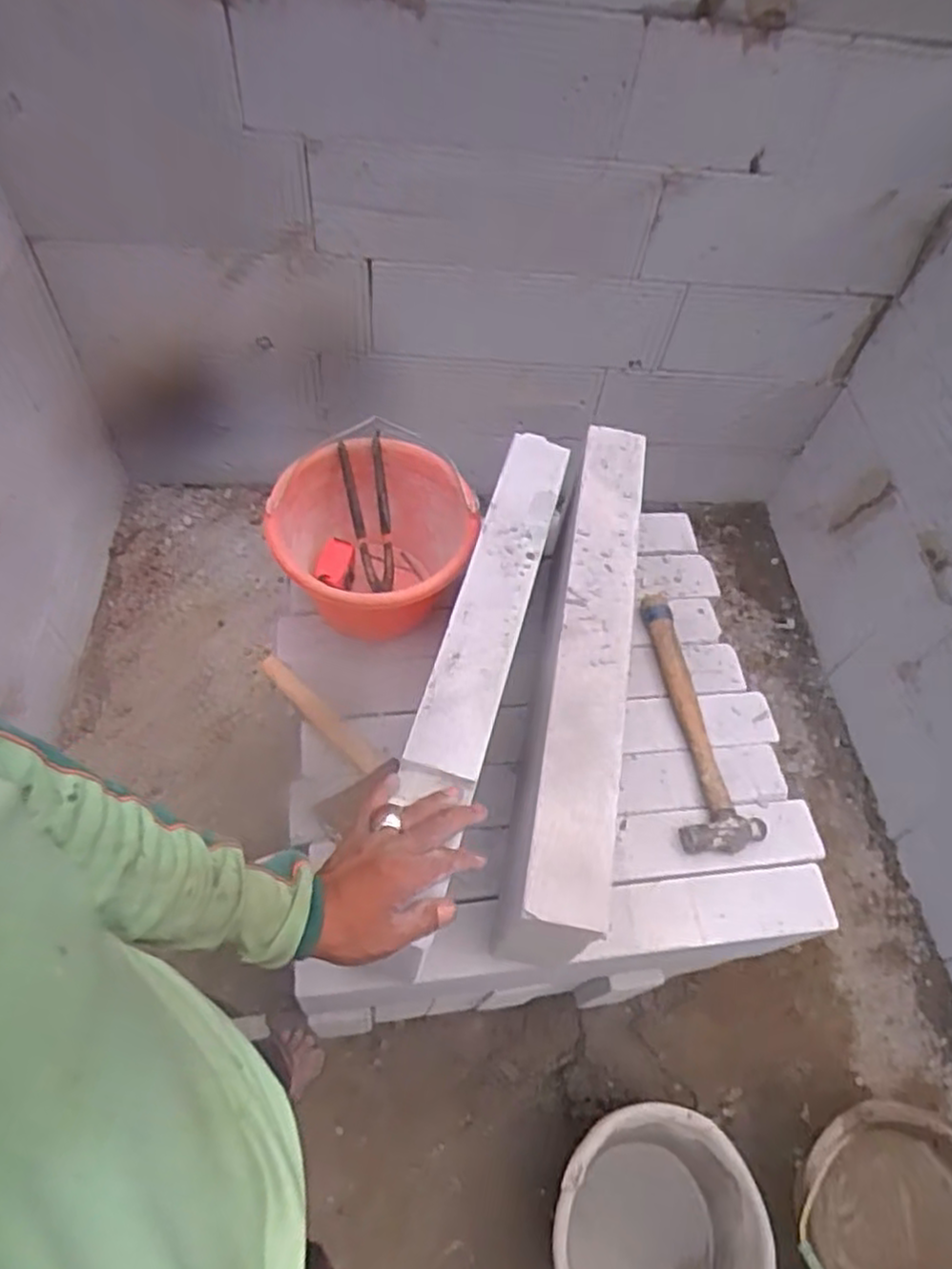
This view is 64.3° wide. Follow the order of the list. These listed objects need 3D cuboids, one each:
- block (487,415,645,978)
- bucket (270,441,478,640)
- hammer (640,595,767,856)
[{"bbox_3d":[0.113,0.052,0.857,0.079,0.214,0.583,10,58,3],"label":"block"},{"bbox_3d":[-0.129,-0.095,0.955,0.223,0.191,0.228,2,58,-3],"label":"bucket"},{"bbox_3d":[0.271,0.118,0.936,0.098,0.037,0.298,-4,58,-6],"label":"hammer"}]

